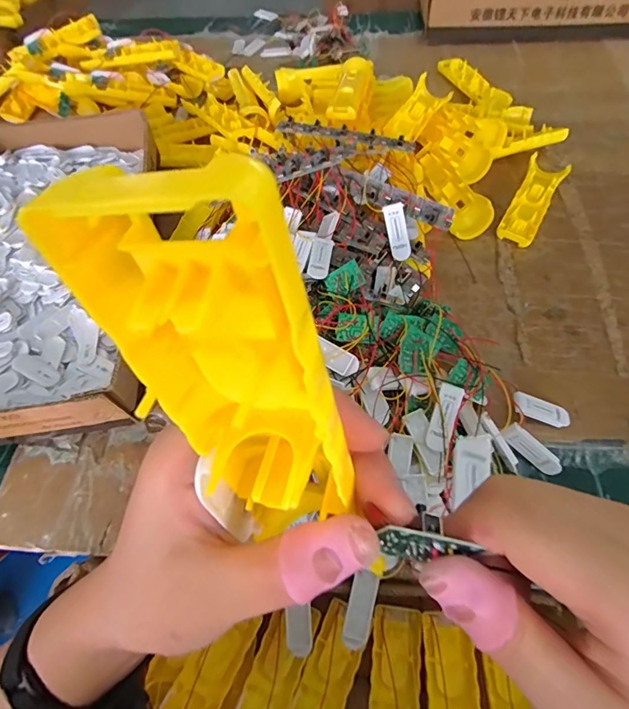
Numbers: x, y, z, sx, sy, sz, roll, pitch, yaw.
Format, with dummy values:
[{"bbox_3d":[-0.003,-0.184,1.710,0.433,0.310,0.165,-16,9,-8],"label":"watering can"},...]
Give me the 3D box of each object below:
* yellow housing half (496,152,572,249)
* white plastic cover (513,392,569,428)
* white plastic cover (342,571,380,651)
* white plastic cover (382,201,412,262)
[{"bbox_3d":[0.277,-0.196,0.547,0.047,0.023,0.153,27,64,18],"label":"yellow housing half"},{"bbox_3d":[0.212,0.052,0.401,0.058,0.007,0.022,20,59,-7],"label":"white plastic cover"},{"bbox_3d":[0.037,0.202,0.338,0.019,0.004,0.053,15,73,10],"label":"white plastic cover"},{"bbox_3d":[0.088,-0.128,0.448,0.021,0.004,0.057,-13,100,12],"label":"white plastic cover"}]

